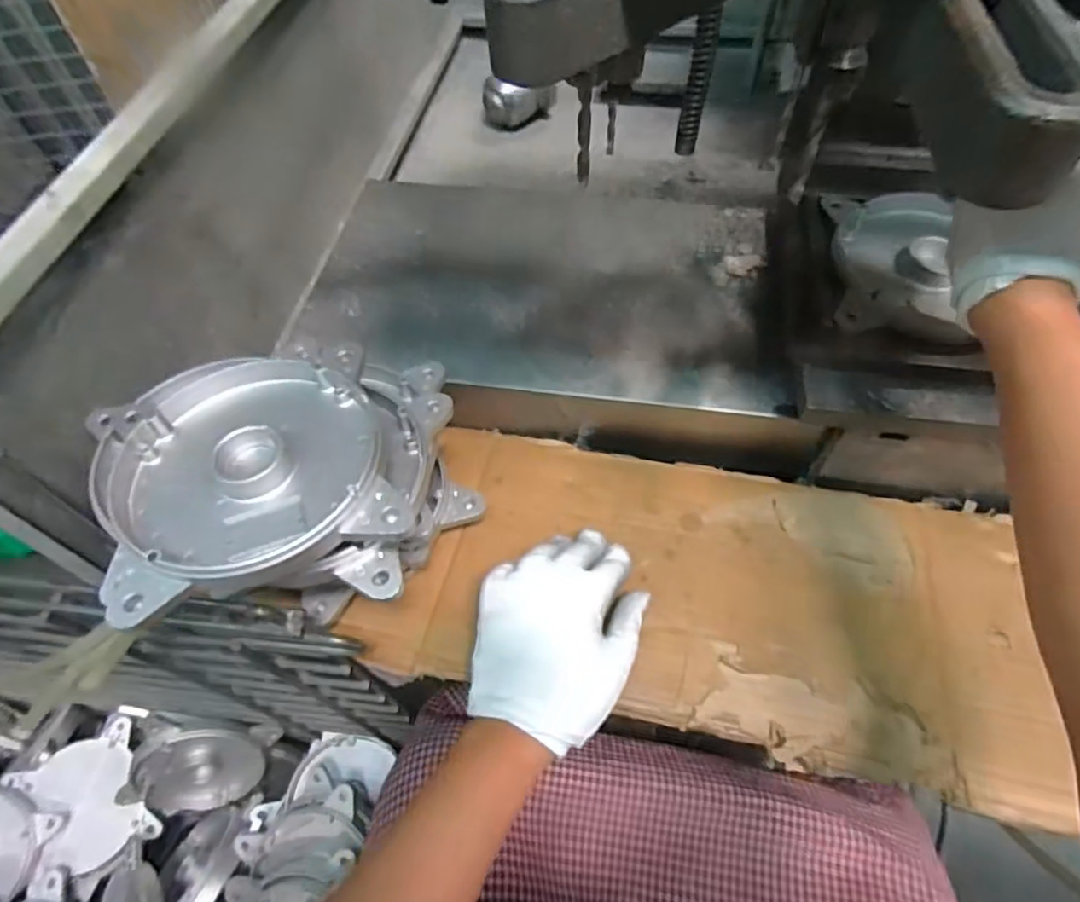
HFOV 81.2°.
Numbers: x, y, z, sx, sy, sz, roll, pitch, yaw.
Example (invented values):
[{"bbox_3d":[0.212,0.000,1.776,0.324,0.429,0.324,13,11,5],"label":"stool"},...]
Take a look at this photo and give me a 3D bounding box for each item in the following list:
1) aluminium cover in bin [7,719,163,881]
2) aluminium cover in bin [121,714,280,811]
[{"bbox_3d":[-0.537,0.415,0.743,0.134,0.031,0.144,-24,60,-13],"label":"aluminium cover in bin"},{"bbox_3d":[-0.400,0.378,0.743,0.146,0.148,0.027,17,19,-24],"label":"aluminium cover in bin"}]

